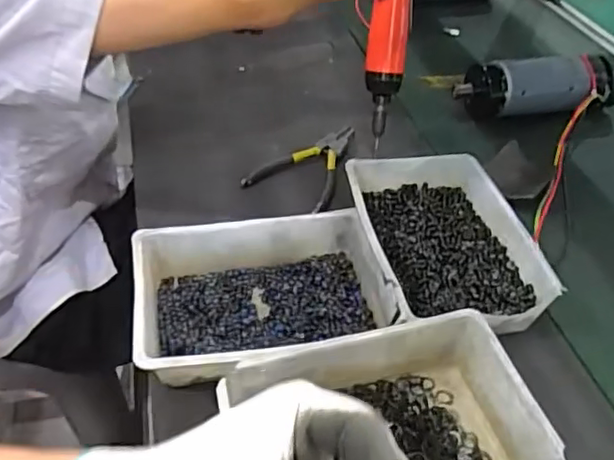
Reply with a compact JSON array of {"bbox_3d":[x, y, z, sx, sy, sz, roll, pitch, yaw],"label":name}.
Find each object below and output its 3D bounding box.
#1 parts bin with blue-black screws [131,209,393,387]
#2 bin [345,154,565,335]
[{"bbox_3d":[-0.039,0.057,0.496,0.199,0.049,0.146,-5,43,-13],"label":"parts bin with blue-black screws"},{"bbox_3d":[0.124,0.013,0.563,0.154,0.056,0.202,-6,43,-14],"label":"bin"}]

